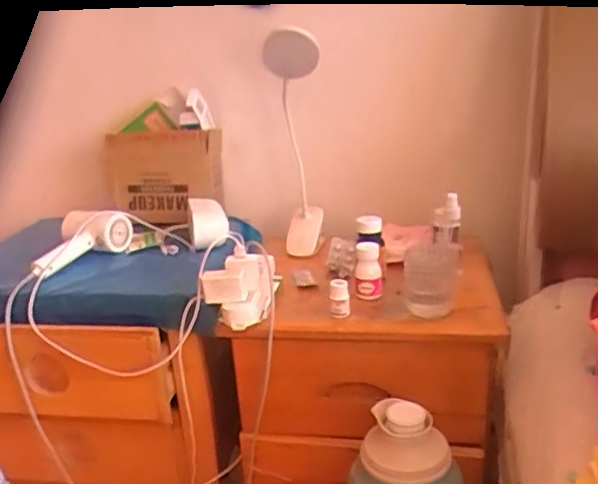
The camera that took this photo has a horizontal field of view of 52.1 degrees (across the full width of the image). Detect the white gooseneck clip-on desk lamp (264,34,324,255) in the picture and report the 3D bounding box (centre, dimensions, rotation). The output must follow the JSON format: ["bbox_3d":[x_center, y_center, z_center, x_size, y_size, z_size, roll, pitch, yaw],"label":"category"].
[{"bbox_3d":[-0.002,-0.161,1.088,0.086,0.406,0.116,-5,18,0],"label":"white gooseneck clip-on desk lamp"}]

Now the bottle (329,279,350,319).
[{"bbox_3d":[0.058,0.083,0.895,0.028,0.049,0.035,-3,18,4],"label":"bottle"}]

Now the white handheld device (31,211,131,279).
[{"bbox_3d":[-0.372,0.002,1.054,0.126,0.068,0.160,-3,18,4],"label":"white handheld device"}]

